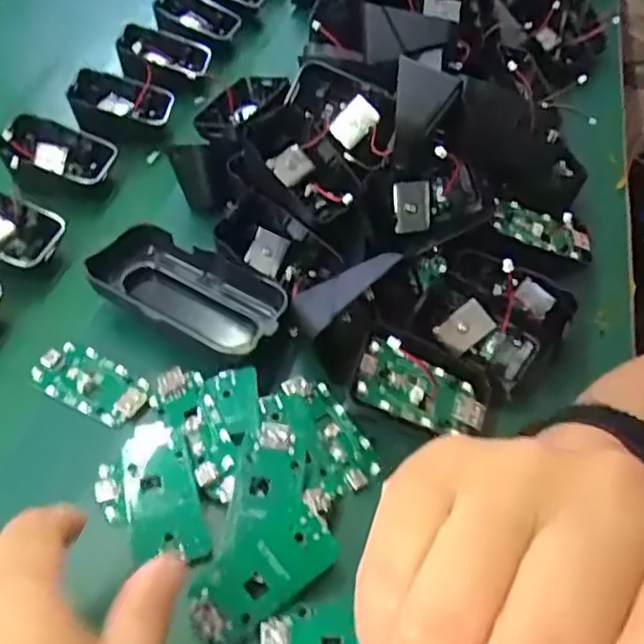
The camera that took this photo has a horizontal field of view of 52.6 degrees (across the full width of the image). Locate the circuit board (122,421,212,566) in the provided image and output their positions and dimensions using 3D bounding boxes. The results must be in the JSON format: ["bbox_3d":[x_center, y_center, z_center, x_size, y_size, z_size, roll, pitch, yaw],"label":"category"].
[{"bbox_3d":[-0.072,0.075,0.288,0.031,0.010,0.065,-15,52,-12],"label":"circuit board"}]

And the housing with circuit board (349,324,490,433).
[{"bbox_3d":[0.047,0.029,0.316,0.066,0.018,0.044,23,69,-11],"label":"housing with circuit board"}]

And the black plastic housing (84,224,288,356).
[{"bbox_3d":[-0.075,-0.019,0.357,0.122,0.026,0.043,24,54,20],"label":"black plastic housing"}]

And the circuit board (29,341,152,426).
[{"bbox_3d":[-0.117,0.031,0.332,0.065,0.008,0.031,24,54,19],"label":"circuit board"}]

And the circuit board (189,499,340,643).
[{"bbox_3d":[-0.025,0.101,0.264,0.060,0.009,0.029,-31,56,-23],"label":"circuit board"}]

